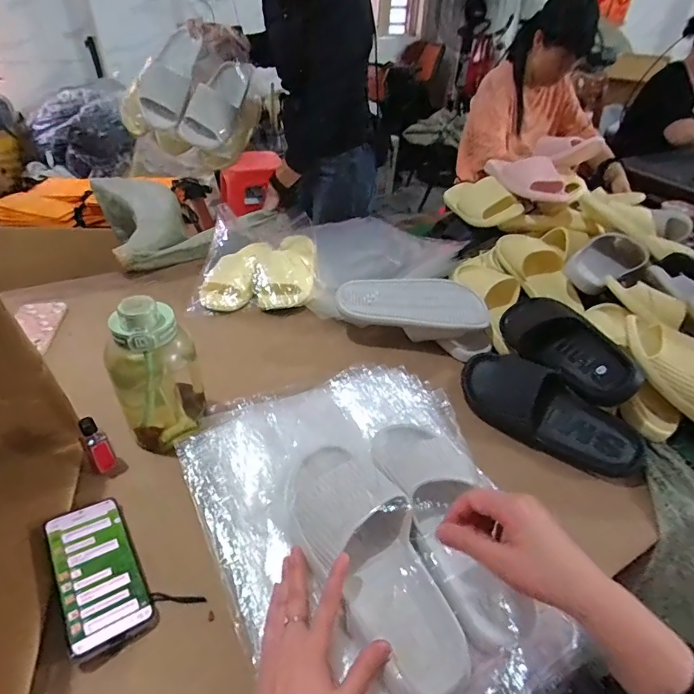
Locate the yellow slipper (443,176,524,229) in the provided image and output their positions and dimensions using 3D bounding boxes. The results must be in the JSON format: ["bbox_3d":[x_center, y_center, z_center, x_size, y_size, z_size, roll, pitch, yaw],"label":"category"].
[{"bbox_3d":[0.321,-0.357,1.046,0.090,0.089,0.220,-9,42,-15],"label":"yellow slipper"}]

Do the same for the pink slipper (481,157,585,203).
[{"bbox_3d":[0.423,-0.404,1.006,0.102,0.083,0.238,-17,44,-22],"label":"pink slipper"}]

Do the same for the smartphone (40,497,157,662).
[{"bbox_3d":[-0.270,0.239,0.468,0.076,0.008,0.160,-12,41,-38],"label":"smartphone"}]

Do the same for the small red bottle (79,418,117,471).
[{"bbox_3d":[-0.320,0.128,0.556,0.025,0.090,0.021,-25,47,-29],"label":"small red bottle"}]

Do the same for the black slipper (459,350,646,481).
[{"bbox_3d":[0.309,0.100,0.664,0.282,0.080,0.115,25,84,24],"label":"black slipper"}]

